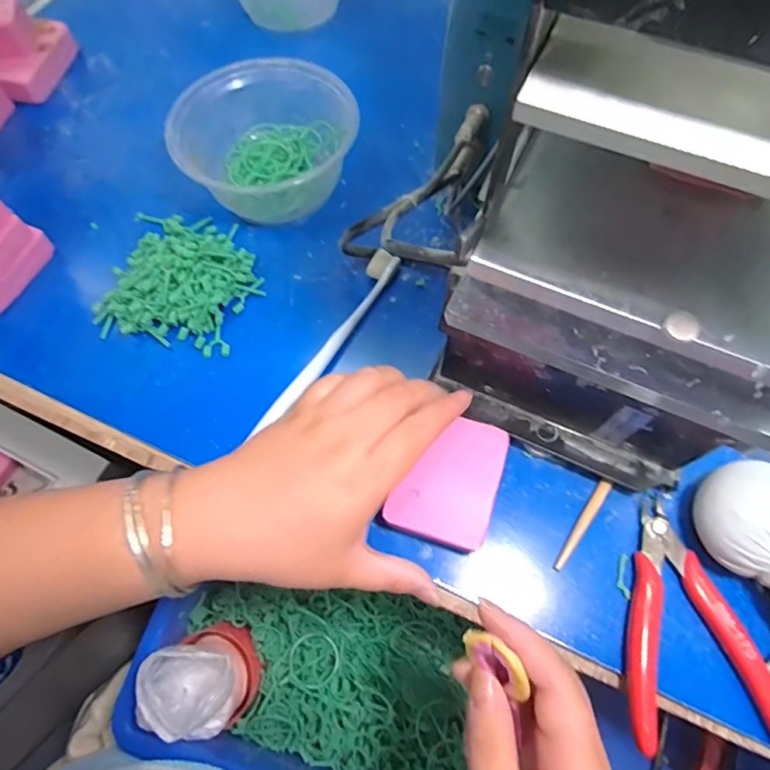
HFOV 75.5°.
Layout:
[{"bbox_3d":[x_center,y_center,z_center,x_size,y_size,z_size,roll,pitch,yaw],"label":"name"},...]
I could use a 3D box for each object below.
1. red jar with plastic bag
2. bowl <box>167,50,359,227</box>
[{"bbox_3d":[-0.124,0.200,0.336,0.066,0.056,0.065,0,64,1],"label":"red jar with plastic bag"},{"bbox_3d":[-0.082,-0.186,0.388,0.127,0.063,0.123,0,64,1],"label":"bowl"}]

